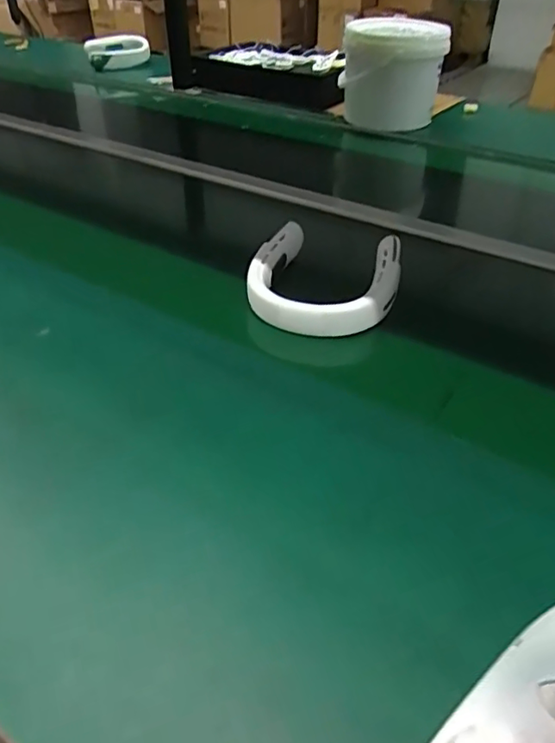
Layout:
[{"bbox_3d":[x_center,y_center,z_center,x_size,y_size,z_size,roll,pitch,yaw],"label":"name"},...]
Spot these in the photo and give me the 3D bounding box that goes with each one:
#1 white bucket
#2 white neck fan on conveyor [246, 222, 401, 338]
[{"bbox_3d":[0.263,-0.687,1.310,0.224,0.217,0.217,11,40,4],"label":"white bucket"},{"bbox_3d":[0.059,-0.115,0.709,0.179,0.057,0.190,14,40,8],"label":"white neck fan on conveyor"}]

